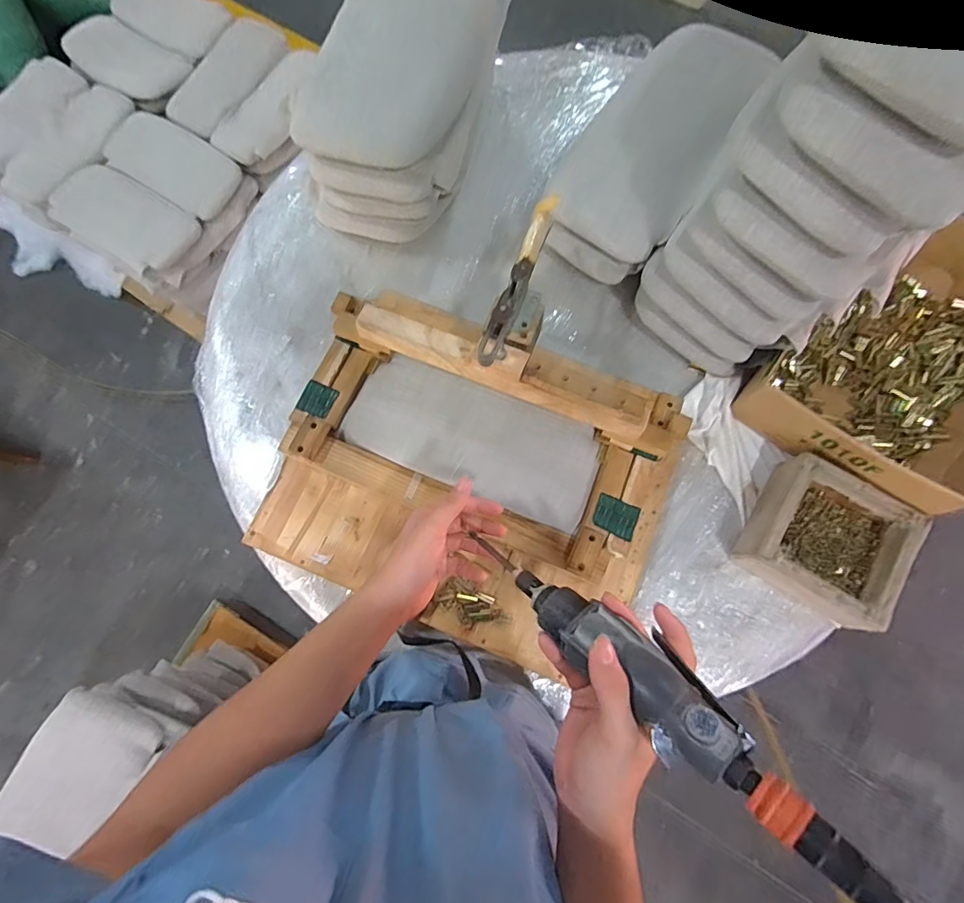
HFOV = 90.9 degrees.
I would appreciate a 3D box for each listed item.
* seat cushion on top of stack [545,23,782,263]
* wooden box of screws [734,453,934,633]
[{"bbox_3d":[0.269,-0.482,0.719,0.215,0.065,0.402,32,78,10],"label":"seat cushion on top of stack"},{"bbox_3d":[0.450,0.118,0.623,0.163,0.075,0.168,32,78,10],"label":"wooden box of screws"}]

